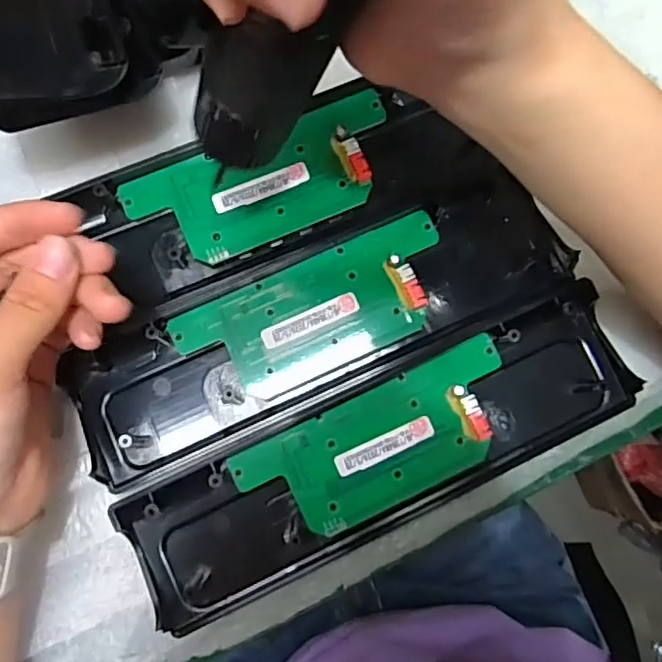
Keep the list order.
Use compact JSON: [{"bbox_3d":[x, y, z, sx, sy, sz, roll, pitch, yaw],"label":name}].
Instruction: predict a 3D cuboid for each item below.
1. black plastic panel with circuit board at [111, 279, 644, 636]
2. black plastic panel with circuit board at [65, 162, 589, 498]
[{"bbox_3d":[0.028,0.060,0.289,0.245,0.017,0.066,-25,85,-6],"label":"black plastic panel with circuit board"},{"bbox_3d":[-0.004,-0.008,0.296,0.246,0.012,0.071,-24,85,-6],"label":"black plastic panel with circuit board"}]

